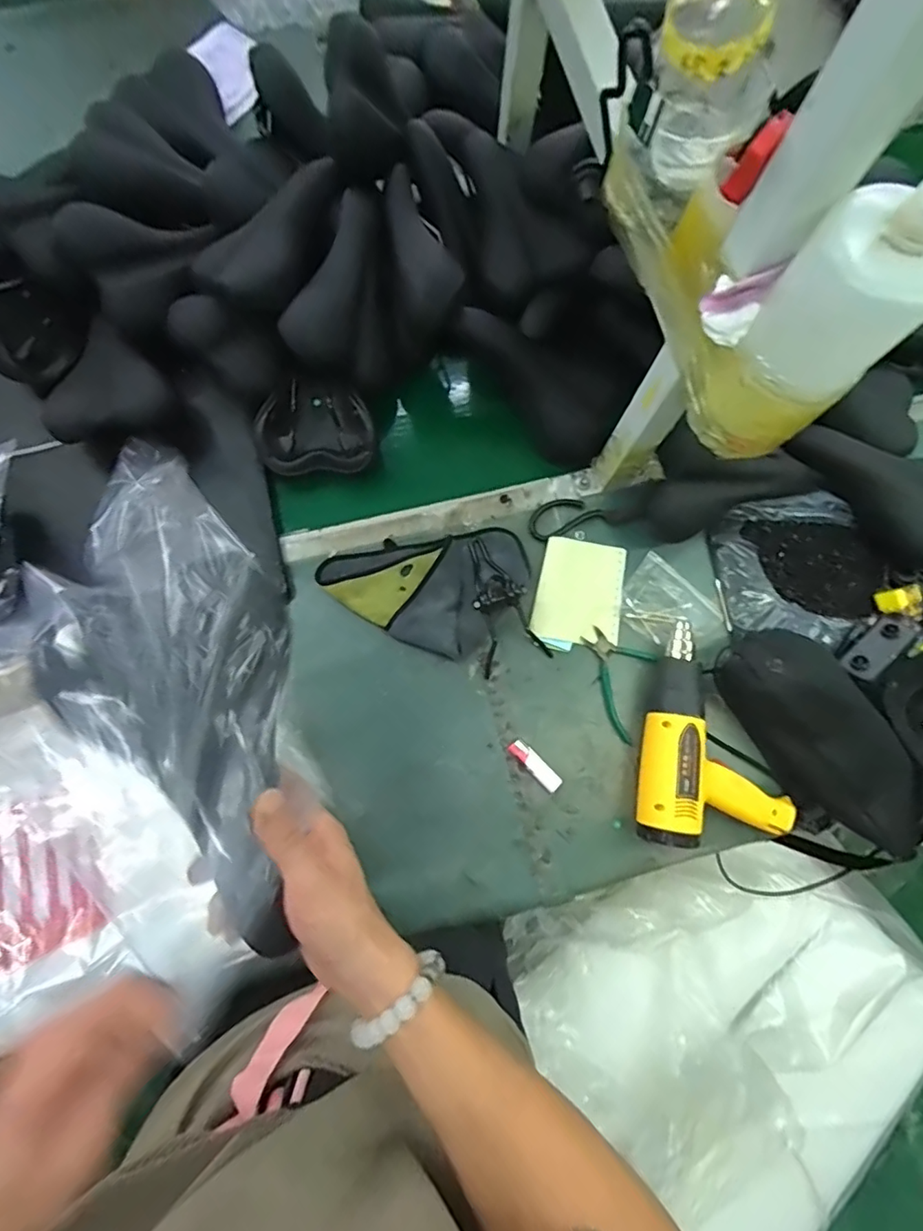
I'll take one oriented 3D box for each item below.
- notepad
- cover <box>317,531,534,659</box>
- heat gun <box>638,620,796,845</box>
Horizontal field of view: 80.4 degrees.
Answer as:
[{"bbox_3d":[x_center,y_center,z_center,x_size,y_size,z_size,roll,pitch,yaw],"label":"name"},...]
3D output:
[{"bbox_3d":[0.162,-0.028,0.744,0.118,0.007,0.152,11,78,1],"label":"notepad"},{"bbox_3d":[-0.039,-0.027,0.726,0.266,0.039,0.157,-11,78,-4],"label":"cover"},{"bbox_3d":[0.322,0.151,0.679,0.194,0.070,0.259,8,78,0],"label":"heat gun"}]

